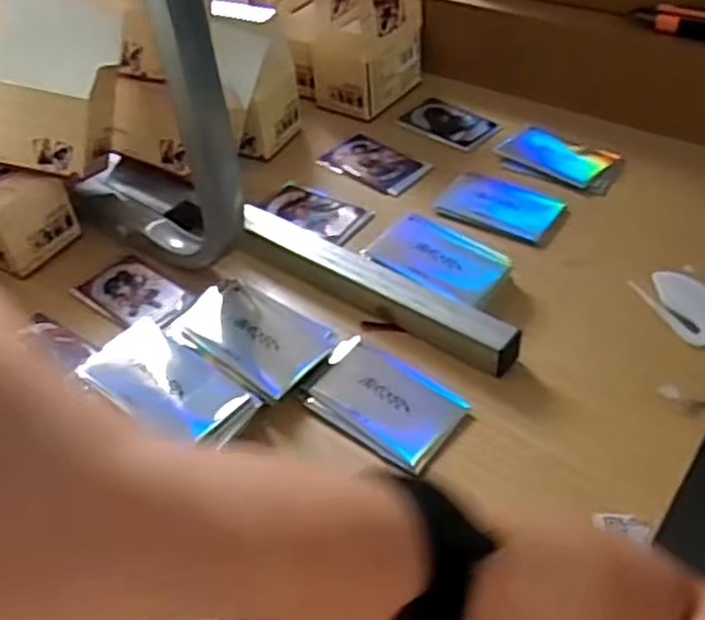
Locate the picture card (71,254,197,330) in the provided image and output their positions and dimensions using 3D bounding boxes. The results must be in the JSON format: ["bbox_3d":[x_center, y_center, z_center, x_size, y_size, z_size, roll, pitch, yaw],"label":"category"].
[{"bbox_3d":[-0.164,-0.012,0.562,0.084,0.004,0.054,29,53,29],"label":"picture card"}]

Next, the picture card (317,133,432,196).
[{"bbox_3d":[0.020,-0.134,0.675,0.098,0.005,0.058,33,55,31],"label":"picture card"}]

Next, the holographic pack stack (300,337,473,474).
[{"bbox_3d":[0.019,0.059,0.472,0.099,0.004,0.064,29,53,29],"label":"holographic pack stack"}]

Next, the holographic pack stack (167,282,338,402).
[{"bbox_3d":[-0.072,0.015,0.507,0.109,0.021,0.072,28,53,28],"label":"holographic pack stack"}]

